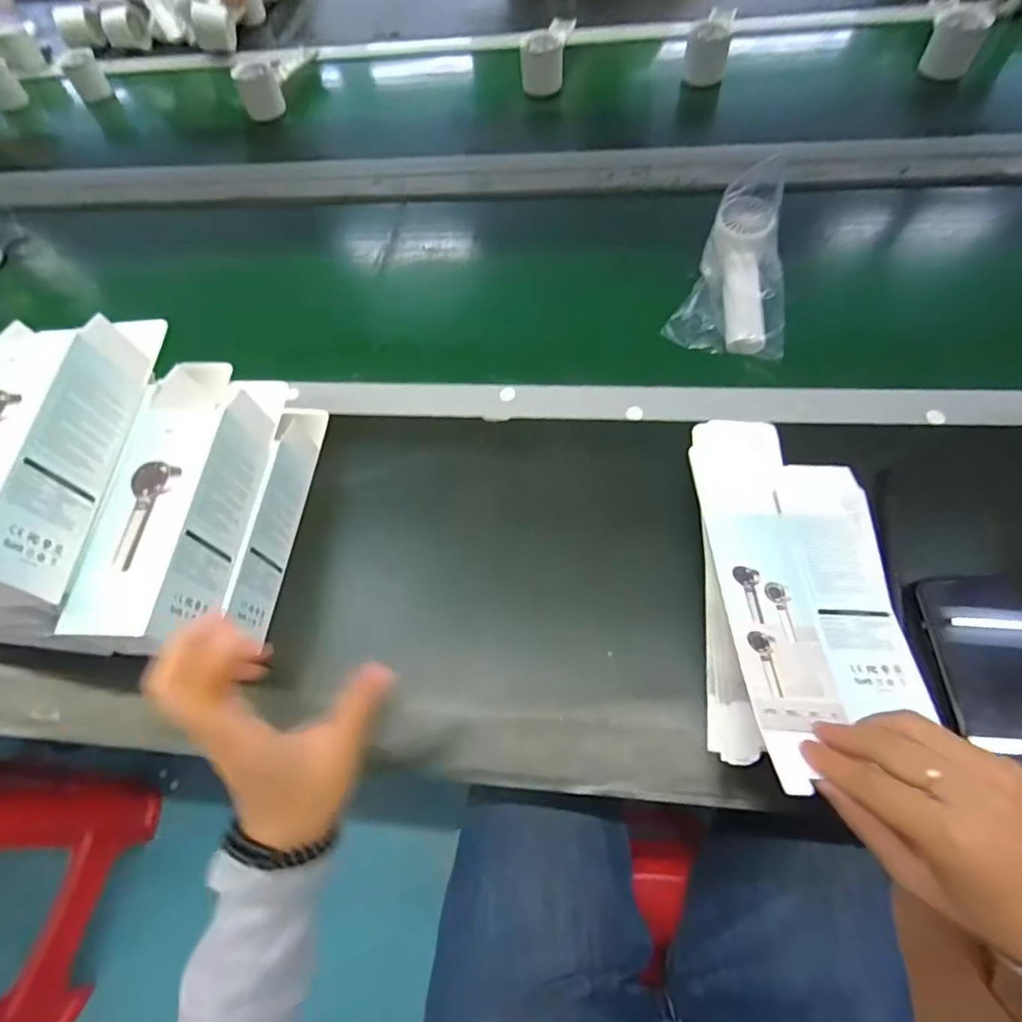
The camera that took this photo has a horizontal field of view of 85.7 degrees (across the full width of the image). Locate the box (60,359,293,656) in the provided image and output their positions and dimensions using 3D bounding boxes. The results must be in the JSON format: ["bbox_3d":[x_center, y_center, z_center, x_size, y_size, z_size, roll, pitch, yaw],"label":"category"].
[{"bbox_3d":[-0.229,-0.017,0.395,0.071,0.058,0.241,0,61,4],"label":"box"}]

